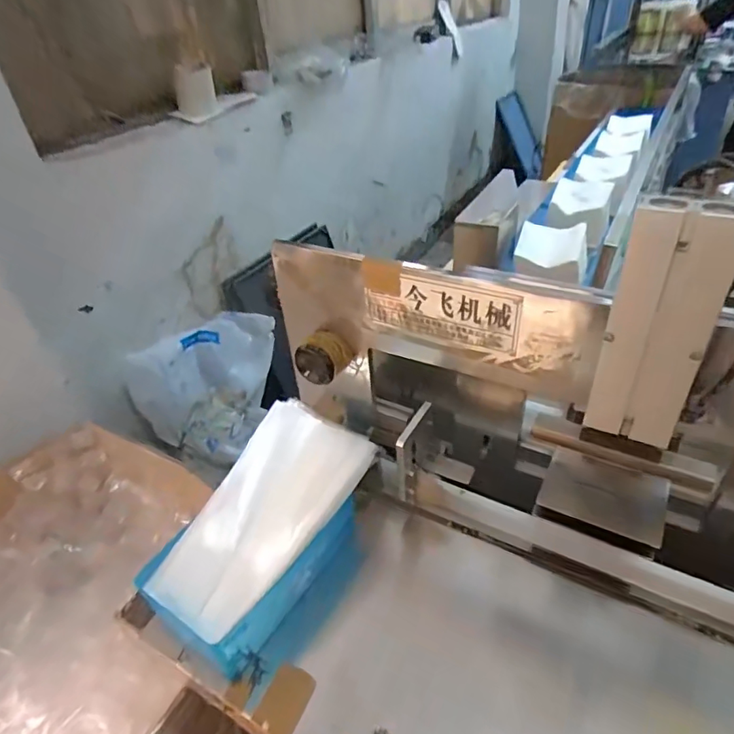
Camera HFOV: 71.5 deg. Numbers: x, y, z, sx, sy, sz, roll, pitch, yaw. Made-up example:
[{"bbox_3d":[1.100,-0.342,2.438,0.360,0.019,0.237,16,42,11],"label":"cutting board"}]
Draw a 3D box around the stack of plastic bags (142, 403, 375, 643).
[{"bbox_3d":[-0.101,0.145,0.503,0.118,0.024,0.229,24,68,25],"label":"stack of plastic bags"}]

